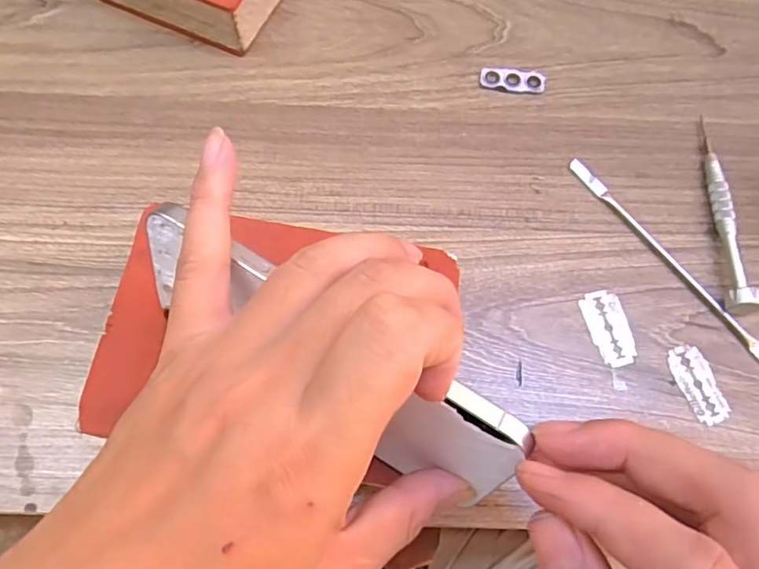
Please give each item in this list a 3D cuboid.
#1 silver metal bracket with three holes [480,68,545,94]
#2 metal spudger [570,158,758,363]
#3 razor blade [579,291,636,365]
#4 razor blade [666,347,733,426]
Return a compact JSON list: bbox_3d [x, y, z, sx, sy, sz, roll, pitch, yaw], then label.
[{"bbox_3d":[0.087,-0.132,0.366,0.042,0.004,0.015,5,70,-1],"label":"silver metal bracket with three holes"},{"bbox_3d":[0.170,-0.012,0.324,0.008,0.009,0.168,-34,75,-14],"label":"metal spudger"},{"bbox_3d":[0.128,0.023,0.312,0.023,0.004,0.042,-11,71,-6],"label":"razor blade"},{"bbox_3d":[0.172,0.053,0.303,0.020,0.004,0.042,-15,72,-8],"label":"razor blade"}]

